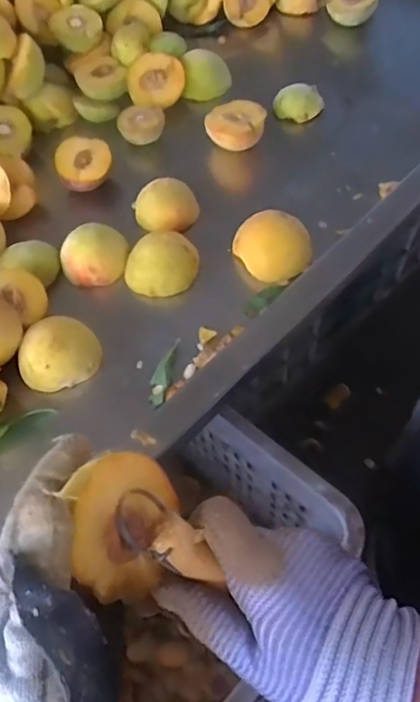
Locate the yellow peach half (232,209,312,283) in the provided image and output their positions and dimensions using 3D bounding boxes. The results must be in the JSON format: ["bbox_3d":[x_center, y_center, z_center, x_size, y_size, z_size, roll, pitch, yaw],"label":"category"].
[{"bbox_3d":[0.055,-0.091,0.499,0.067,0.058,0.049,1,59,5],"label":"yellow peach half"}]

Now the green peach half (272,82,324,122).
[{"bbox_3d":[0.096,-0.267,0.621,0.052,0.032,0.037,5,60,7],"label":"green peach half"}]

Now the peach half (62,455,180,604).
[{"bbox_3d":[-0.052,0.092,0.299,0.058,0.035,0.065,14,74,-38],"label":"peach half"}]

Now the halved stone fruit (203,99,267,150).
[{"bbox_3d":[0.027,-0.233,0.601,0.060,0.032,0.062,8,60,9],"label":"halved stone fruit"}]

